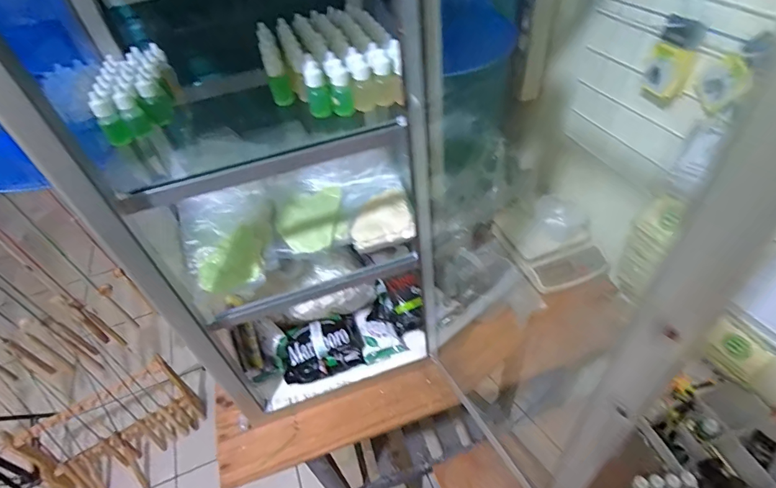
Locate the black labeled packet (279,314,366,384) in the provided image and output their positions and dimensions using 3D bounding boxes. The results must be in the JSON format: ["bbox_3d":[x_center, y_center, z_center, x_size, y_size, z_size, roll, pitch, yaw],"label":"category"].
[{"bbox_3d":[-0.113,0.171,0.709,0.137,0.063,0.089,-14,47,-7],"label":"black labeled packet"}]

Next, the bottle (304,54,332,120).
[{"bbox_3d":[-0.078,-0.170,0.453,0.023,0.059,0.025,-13,47,-6],"label":"bottle"}]

